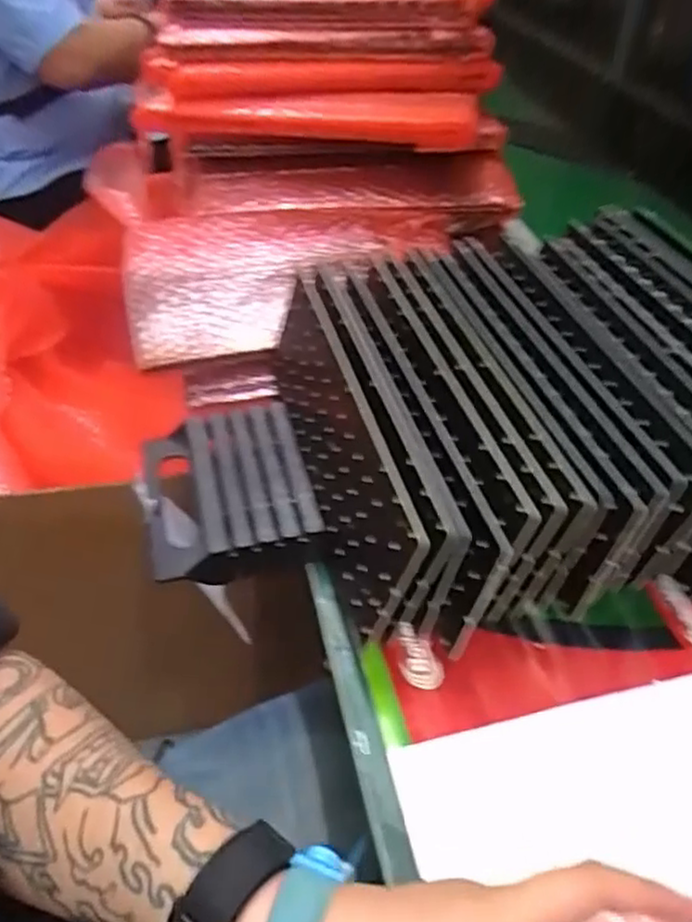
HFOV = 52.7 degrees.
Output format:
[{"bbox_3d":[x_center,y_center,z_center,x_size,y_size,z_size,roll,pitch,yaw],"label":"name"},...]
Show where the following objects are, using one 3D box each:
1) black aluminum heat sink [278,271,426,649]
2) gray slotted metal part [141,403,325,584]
[{"bbox_3d":[-0.010,-0.018,0.462,0.009,0.097,0.275,3,42,-23],"label":"black aluminum heat sink"},{"bbox_3d":[-0.085,0.019,0.496,0.110,0.034,0.139,-11,45,-12],"label":"gray slotted metal part"}]

